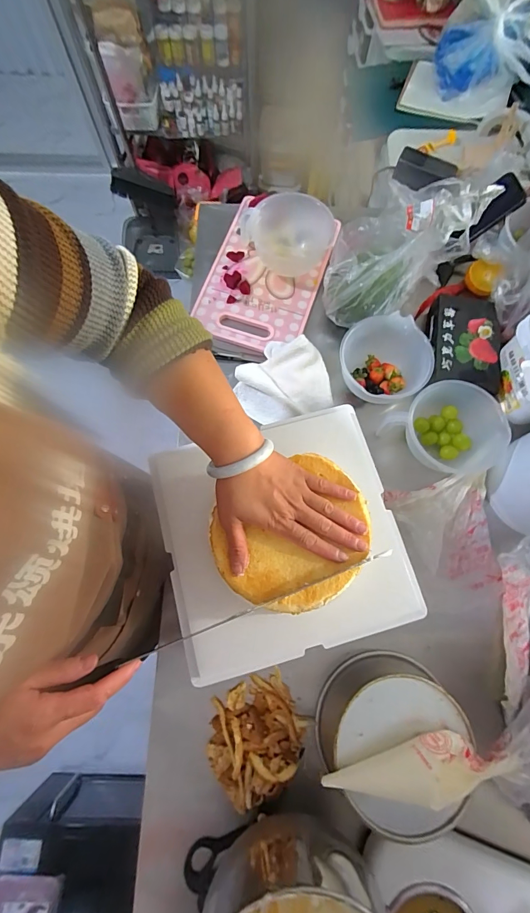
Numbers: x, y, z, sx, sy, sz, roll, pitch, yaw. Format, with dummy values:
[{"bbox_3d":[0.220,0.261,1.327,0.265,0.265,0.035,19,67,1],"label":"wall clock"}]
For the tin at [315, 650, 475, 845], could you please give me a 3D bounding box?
[{"bbox_3d":[0.180,0.392,0.517,0.175,0.091,0.189,0,74,-1],"label":"tin"}]

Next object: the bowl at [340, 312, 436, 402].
[{"bbox_3d":[0.214,-0.166,0.680,0.150,0.095,0.171,27,75,7],"label":"bowl"}]

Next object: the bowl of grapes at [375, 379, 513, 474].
[{"bbox_3d":[0.318,-0.042,0.632,0.151,0.076,0.167,-38,78,-11],"label":"bowl of grapes"}]

